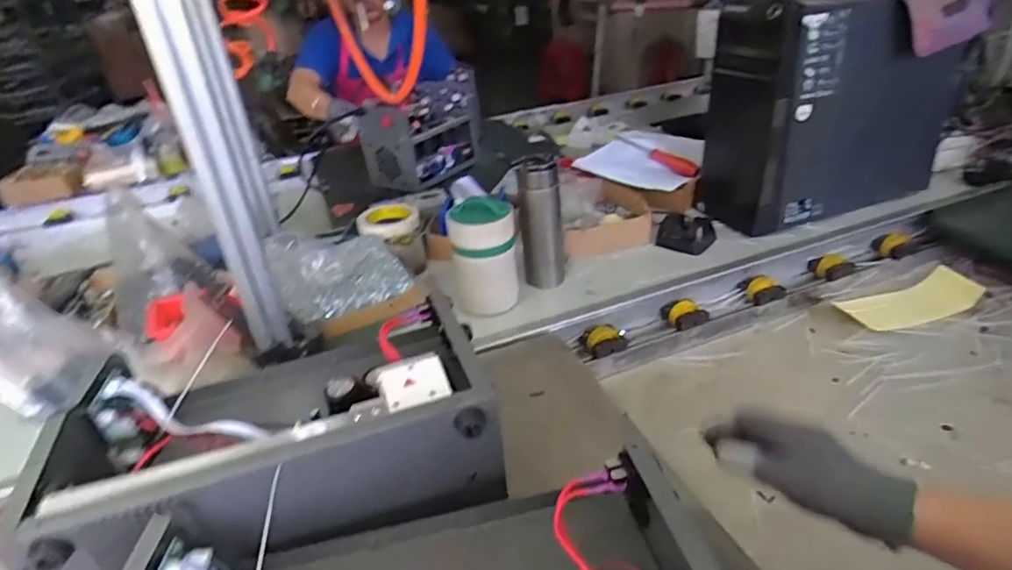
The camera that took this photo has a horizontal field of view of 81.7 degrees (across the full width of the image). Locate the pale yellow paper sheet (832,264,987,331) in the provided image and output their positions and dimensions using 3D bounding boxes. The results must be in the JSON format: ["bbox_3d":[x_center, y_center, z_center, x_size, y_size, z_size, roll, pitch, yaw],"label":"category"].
[{"bbox_3d":[0.640,0.022,0.915,0.210,0.023,0.089,-13,31,-12],"label":"pale yellow paper sheet"}]

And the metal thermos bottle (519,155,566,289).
[{"bbox_3d":[0.060,-0.087,0.917,0.062,0.230,0.051,1,31,11],"label":"metal thermos bottle"}]

